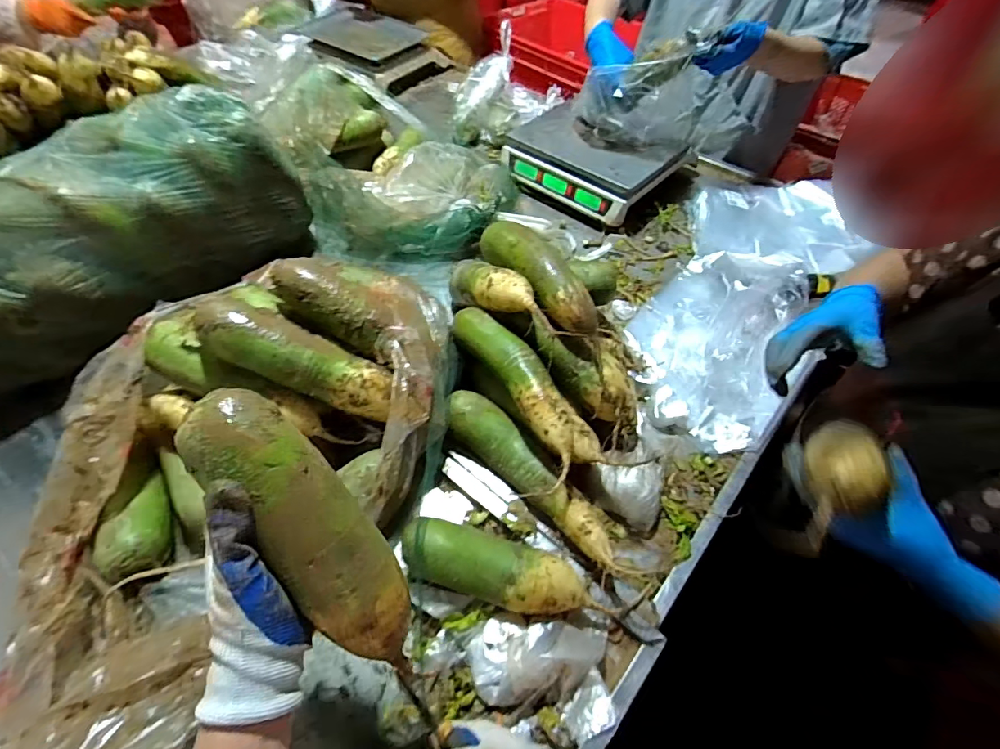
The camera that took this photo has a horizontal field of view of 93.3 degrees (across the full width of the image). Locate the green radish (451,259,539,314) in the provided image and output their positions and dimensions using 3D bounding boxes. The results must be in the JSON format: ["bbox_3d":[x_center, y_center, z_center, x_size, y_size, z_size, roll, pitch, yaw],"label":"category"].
[{"bbox_3d":[-0.024,-0.125,0.670,0.049,0.058,0.244,-30,31,-20],"label":"green radish"}]

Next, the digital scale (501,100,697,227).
[{"bbox_3d":[0.215,-0.493,1.058,0.347,0.096,0.296,37,62,24],"label":"digital scale"}]

